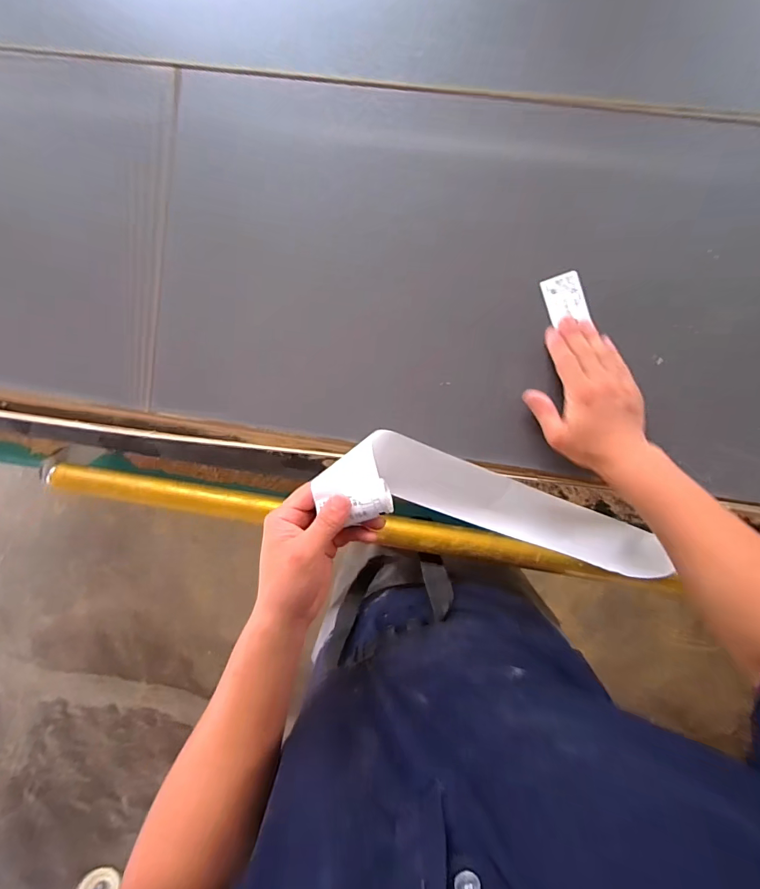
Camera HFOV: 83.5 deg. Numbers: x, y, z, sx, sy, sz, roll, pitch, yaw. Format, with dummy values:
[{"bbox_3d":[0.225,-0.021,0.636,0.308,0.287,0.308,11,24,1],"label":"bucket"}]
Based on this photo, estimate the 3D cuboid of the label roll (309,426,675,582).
[{"bbox_3d":[0.131,0.068,0.428,0.390,0.058,0.069,18,98,-22],"label":"label roll"}]

